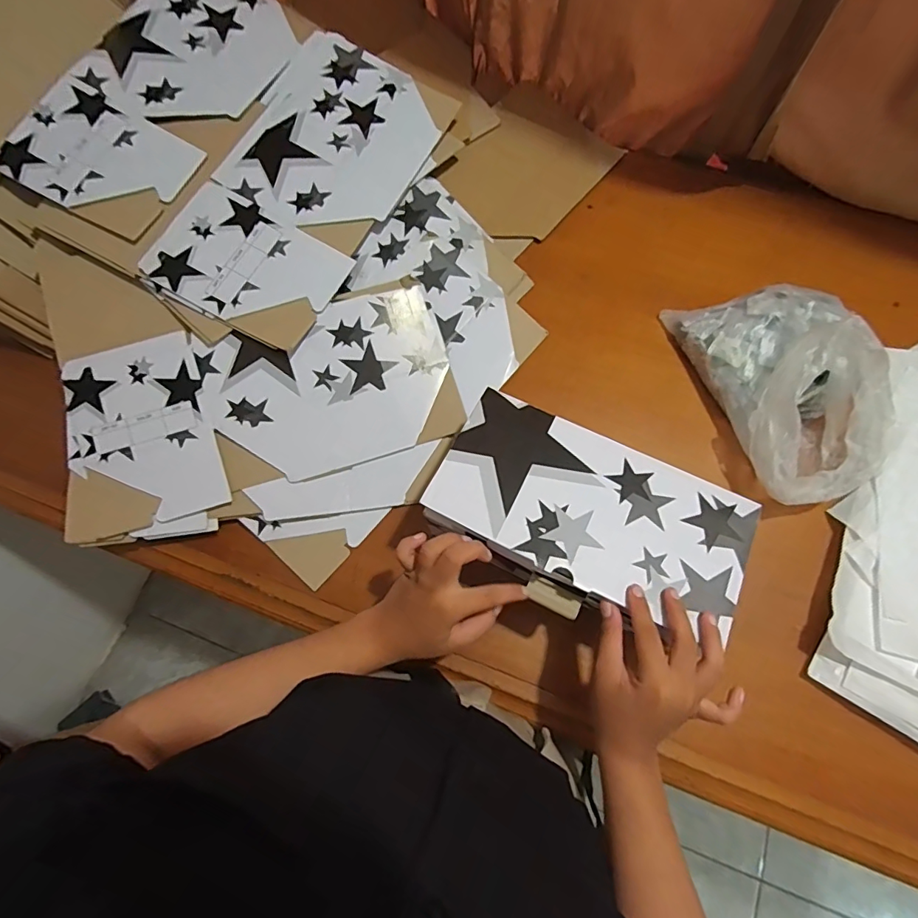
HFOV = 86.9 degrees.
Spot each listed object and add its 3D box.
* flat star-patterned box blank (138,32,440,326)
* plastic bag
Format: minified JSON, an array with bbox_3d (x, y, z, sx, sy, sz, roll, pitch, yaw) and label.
[{"bbox_3d":[-0.180,-0.340,0.591,0.198,0.010,0.405,28,75,0],"label":"flat star-patterned box blank"},{"bbox_3d":[0.382,-0.094,0.533,0.185,0.126,0.265,-14,72,-3],"label":"plastic bag"}]

